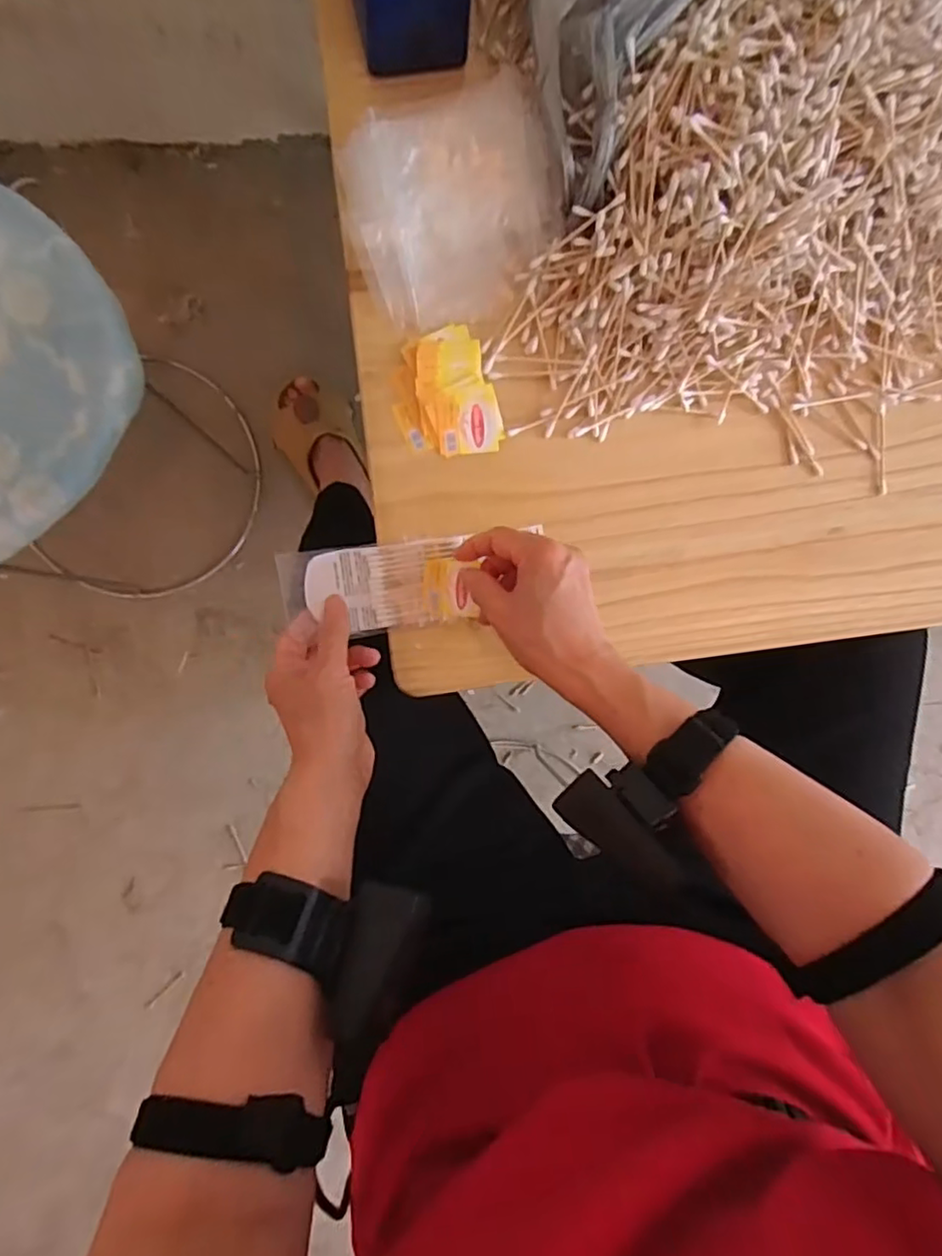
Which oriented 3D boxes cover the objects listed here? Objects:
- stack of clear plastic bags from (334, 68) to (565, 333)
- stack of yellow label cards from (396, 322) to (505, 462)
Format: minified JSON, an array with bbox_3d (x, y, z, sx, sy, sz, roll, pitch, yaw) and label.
[{"bbox_3d":[-0.009,-0.289,0.432,0.144,0.040,0.128,-15,92,-5],"label":"stack of clear plastic bags"},{"bbox_3d":[-0.018,-0.168,0.446,0.071,0.012,0.088,-13,92,-5],"label":"stack of yellow label cards"}]

